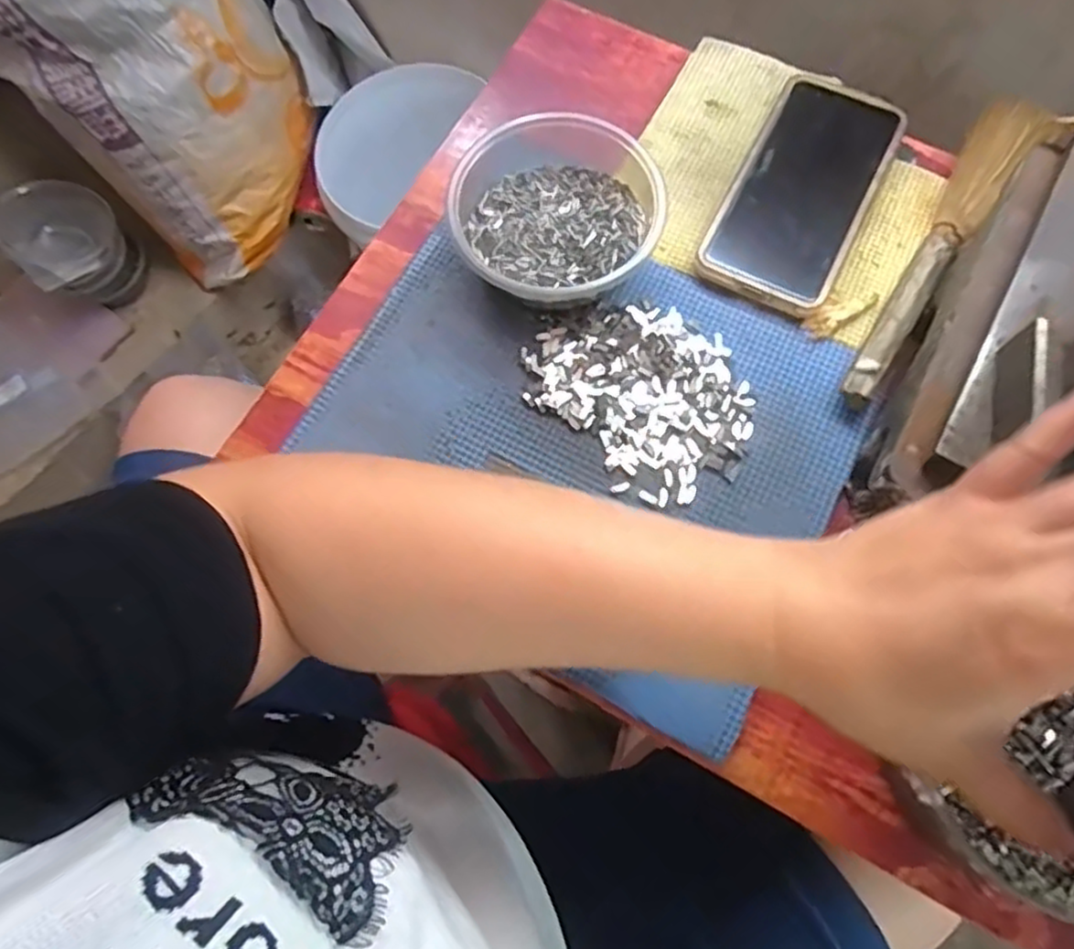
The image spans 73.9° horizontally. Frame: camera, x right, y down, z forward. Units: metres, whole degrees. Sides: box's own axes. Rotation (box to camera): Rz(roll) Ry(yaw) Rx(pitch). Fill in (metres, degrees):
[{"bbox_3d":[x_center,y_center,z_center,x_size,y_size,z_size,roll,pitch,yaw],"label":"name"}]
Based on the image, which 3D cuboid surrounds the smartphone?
[{"bbox_3d":[0.156,-0.167,0.417,0.074,0.010,0.154,27,75,9],"label":"smartphone"}]

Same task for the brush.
[{"bbox_3d":[0.228,-0.129,0.402,0.031,0.020,0.228,33,76,11],"label":"brush"}]

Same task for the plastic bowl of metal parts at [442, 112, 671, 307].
[{"bbox_3d":[0.010,-0.141,0.392,0.107,0.048,0.111,0,73,1],"label":"plastic bowl of metal parts"}]

